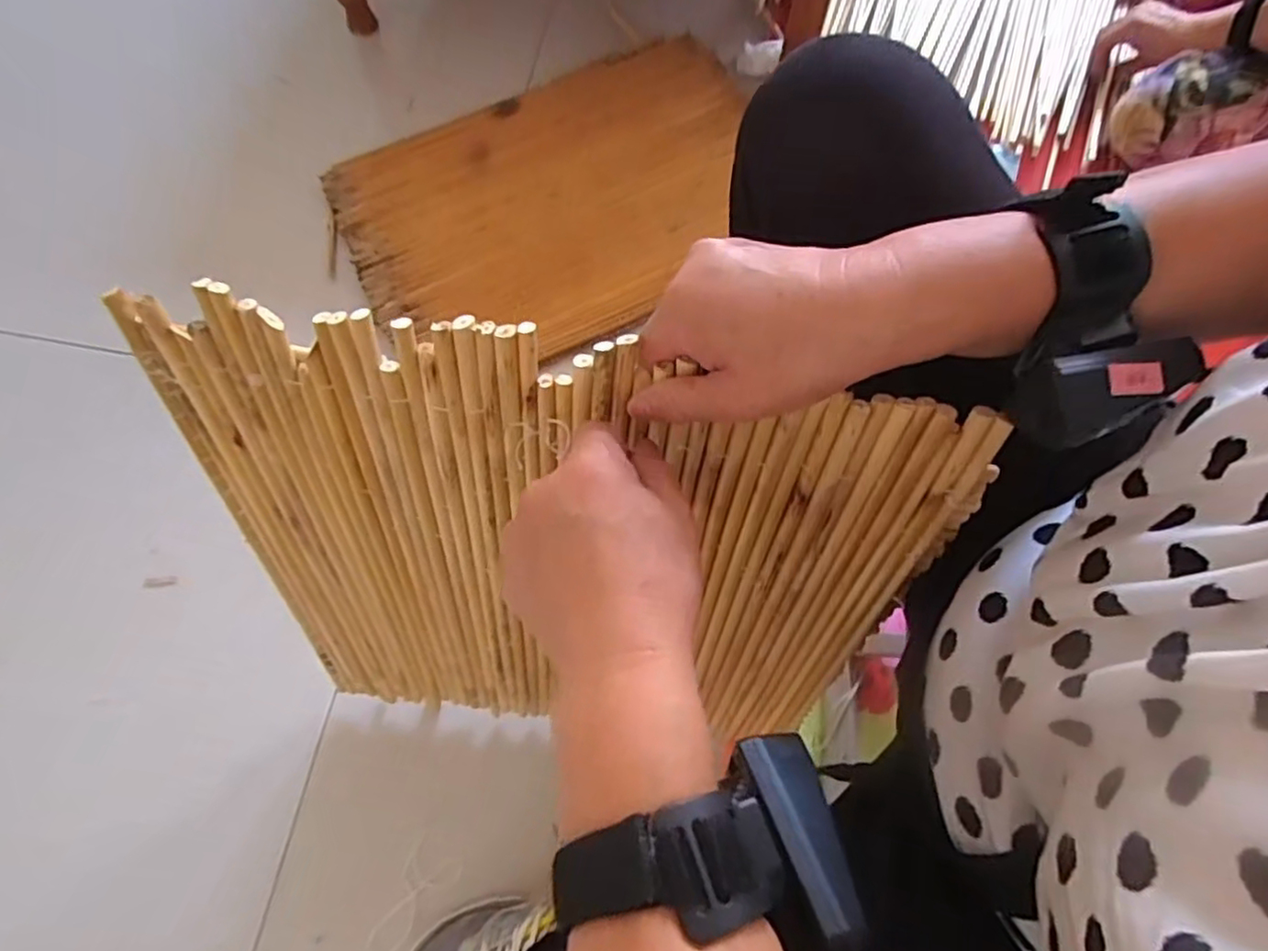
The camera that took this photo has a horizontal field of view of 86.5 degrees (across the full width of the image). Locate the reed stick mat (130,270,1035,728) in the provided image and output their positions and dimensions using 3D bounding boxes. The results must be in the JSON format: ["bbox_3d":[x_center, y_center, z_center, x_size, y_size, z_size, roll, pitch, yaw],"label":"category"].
[{"bbox_3d":[-0.050,0.083,0.467,0.420,0.436,0.018,10,48,2],"label":"reed stick mat"}]

